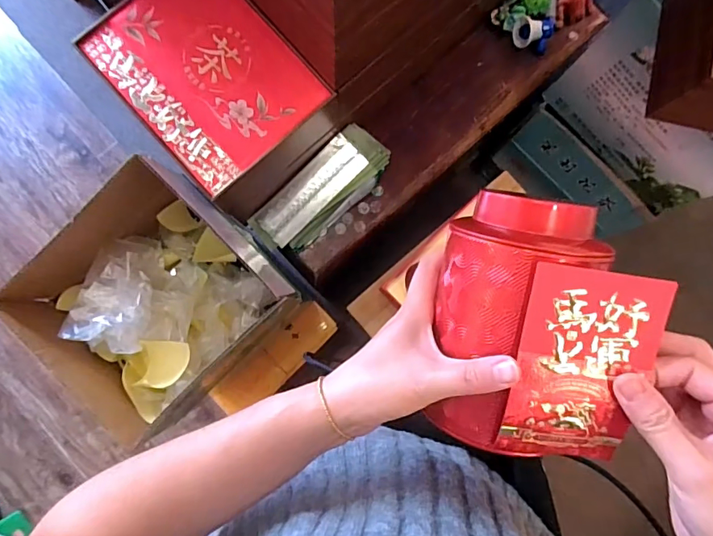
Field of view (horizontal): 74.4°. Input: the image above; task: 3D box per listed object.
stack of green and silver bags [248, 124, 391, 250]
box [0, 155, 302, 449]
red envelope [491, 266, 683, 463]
[{"bbox_3d":[-0.063,-0.144,0.896,0.287,0.079,0.105,-42,87,-5],"label":"stack of green and silver bags"},{"bbox_3d":[-0.291,0.047,0.711,0.283,0.200,0.297,44,85,2],"label":"box"},{"bbox_3d":[0.124,0.056,0.263,0.070,0.009,0.112,9,102,2],"label":"red envelope"}]

